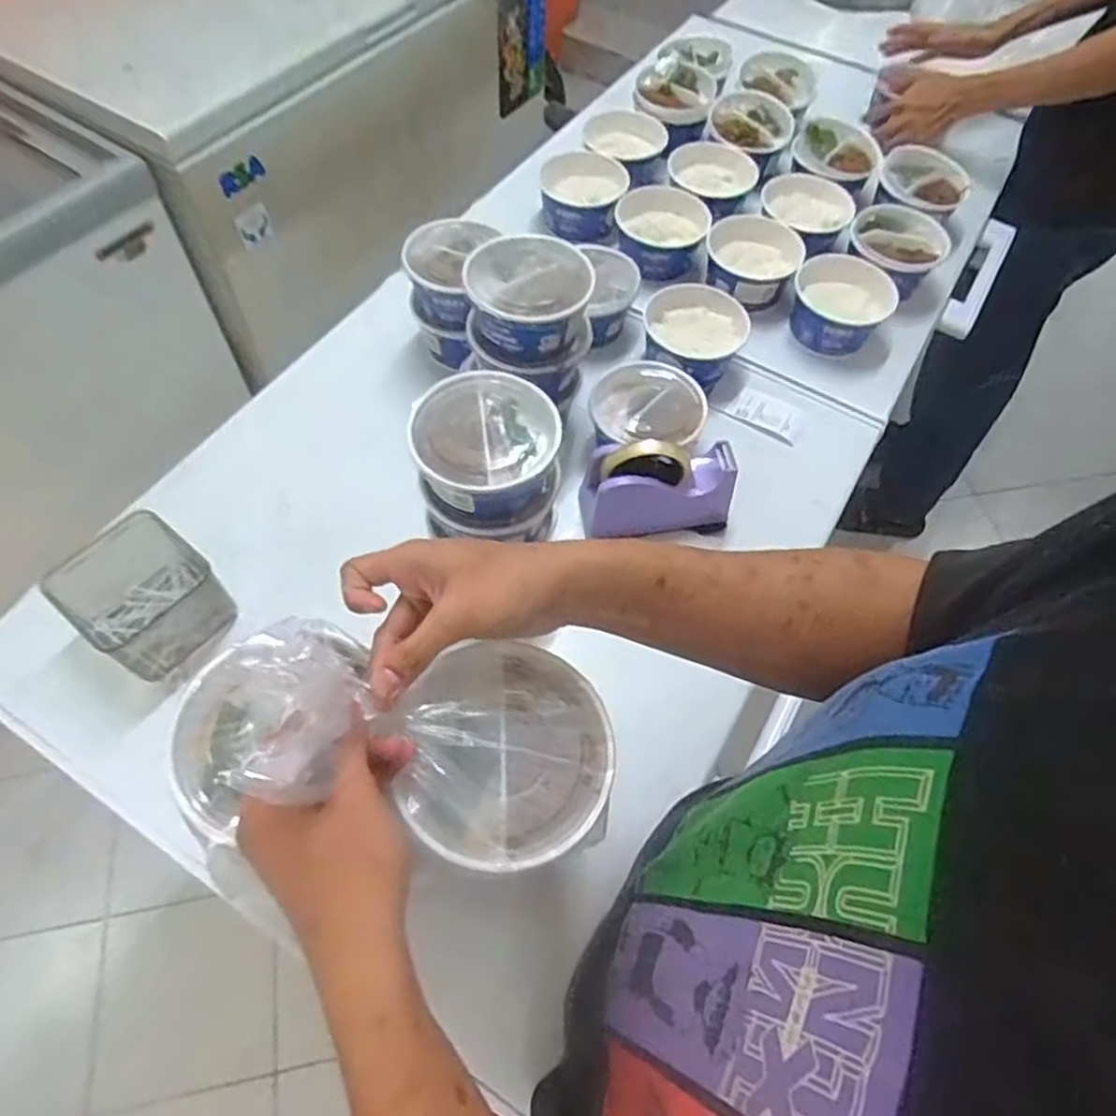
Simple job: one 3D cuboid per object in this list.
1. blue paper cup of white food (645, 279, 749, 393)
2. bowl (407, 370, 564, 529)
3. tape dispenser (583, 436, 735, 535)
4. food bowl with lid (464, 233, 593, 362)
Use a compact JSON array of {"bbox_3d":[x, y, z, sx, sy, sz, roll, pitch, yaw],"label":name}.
[{"bbox_3d":[0.170,-0.280,0.906,0.126,0.073,0.113,15,60,6],"label":"blue paper cup of white food"},{"bbox_3d":[-0.065,-0.091,0.640,0.124,0.080,0.119,1,59,-2],"label":"bowl"},{"bbox_3d":[0.109,-0.075,0.752,0.154,0.113,0.074,-2,59,-4],"label":"tape dispenser"},{"bbox_3d":[-0.031,-0.263,0.734,0.120,0.070,0.115,1,59,-2],"label":"food bowl with lid"}]

